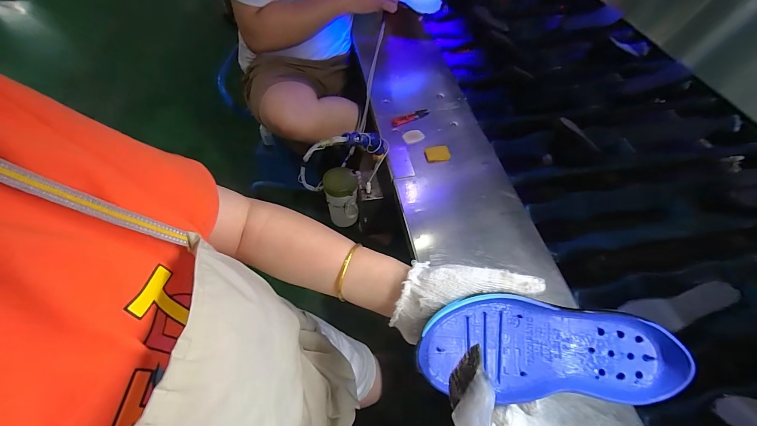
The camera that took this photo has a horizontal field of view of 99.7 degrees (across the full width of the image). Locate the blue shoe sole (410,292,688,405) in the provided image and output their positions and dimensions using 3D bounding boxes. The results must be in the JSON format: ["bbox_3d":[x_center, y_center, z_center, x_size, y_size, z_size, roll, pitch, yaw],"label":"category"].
[{"bbox_3d":[0.139,0.115,0.269,0.204,0.030,0.076,5,73,2],"label":"blue shoe sole"}]

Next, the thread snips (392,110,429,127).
[{"bbox_3d":[0.075,-0.225,0.752,0.096,0.007,0.026,-24,60,-20],"label":"thread snips"}]

